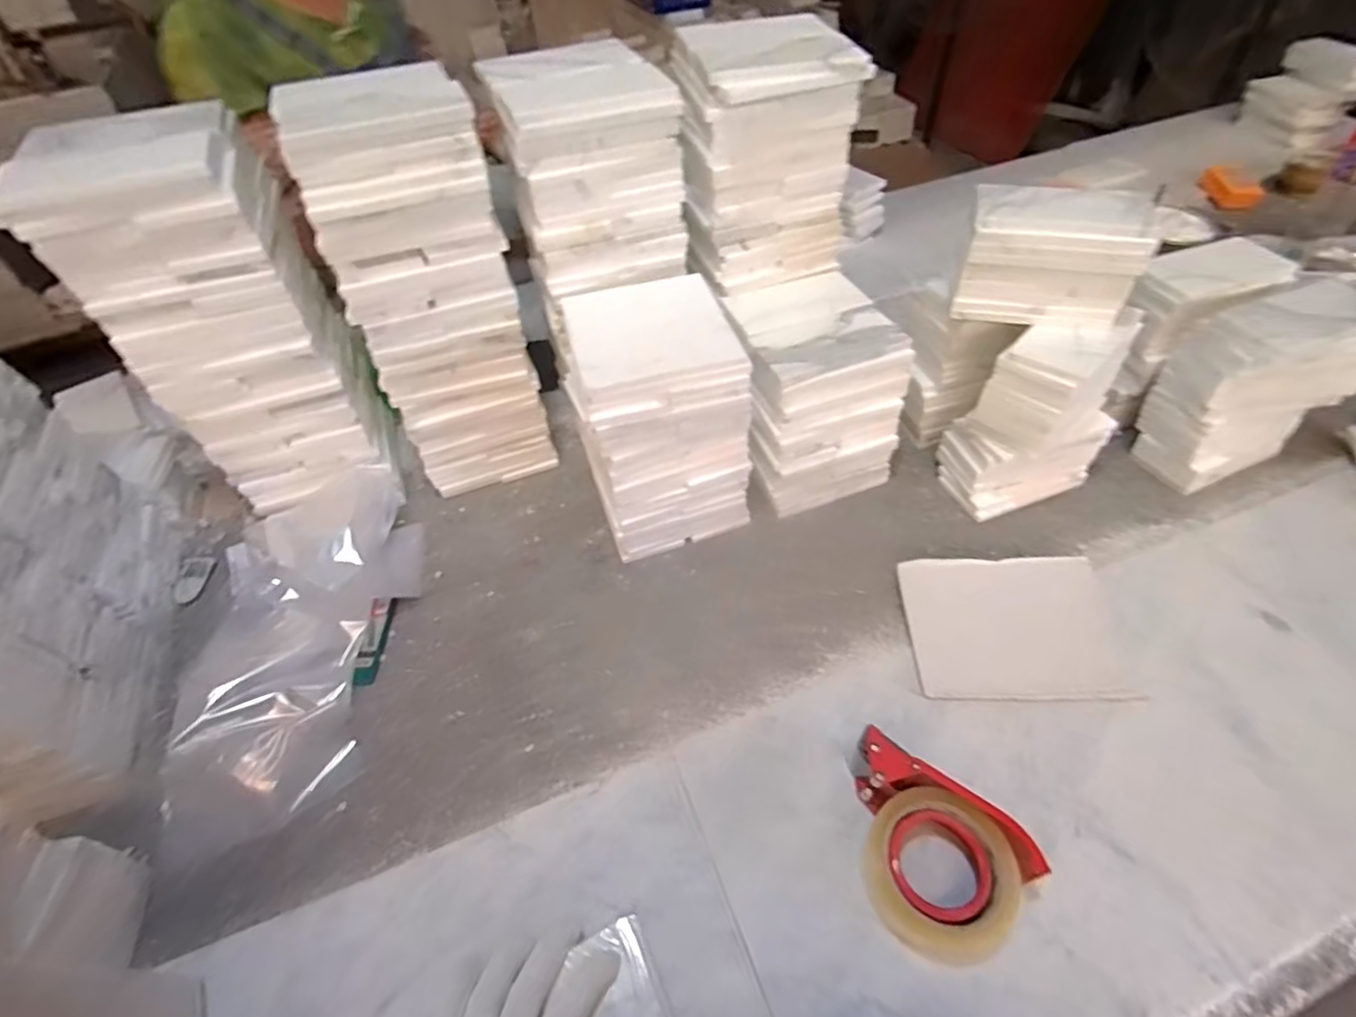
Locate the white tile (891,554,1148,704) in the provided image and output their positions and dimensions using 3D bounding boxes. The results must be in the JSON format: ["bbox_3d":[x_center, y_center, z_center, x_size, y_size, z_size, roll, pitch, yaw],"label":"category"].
[{"bbox_3d":[0.328,0.113,0.595,0.193,0.010,0.148,-2,53,4],"label":"white tile"}]

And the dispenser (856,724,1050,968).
[{"bbox_3d":[0.178,0.256,0.452,0.145,0.061,0.106,32,58,28],"label":"dispenser"}]

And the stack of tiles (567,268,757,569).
[{"bbox_3d":[-0.022,-0.095,0.652,0.158,0.251,0.159,-15,49,-9],"label":"stack of tiles"}]

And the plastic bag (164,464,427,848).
[{"bbox_3d":[-0.373,0.120,0.597,0.210,0.082,0.341,-14,49,-8],"label":"plastic bag"}]

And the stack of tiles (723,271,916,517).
[{"bbox_3d":[0.144,-0.125,0.709,0.167,0.202,0.169,-21,52,-13],"label":"stack of tiles"}]

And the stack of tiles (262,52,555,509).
[{"bbox_3d":[-0.256,-0.212,0.662,0.166,0.403,0.158,-18,51,-10],"label":"stack of tiles"}]

